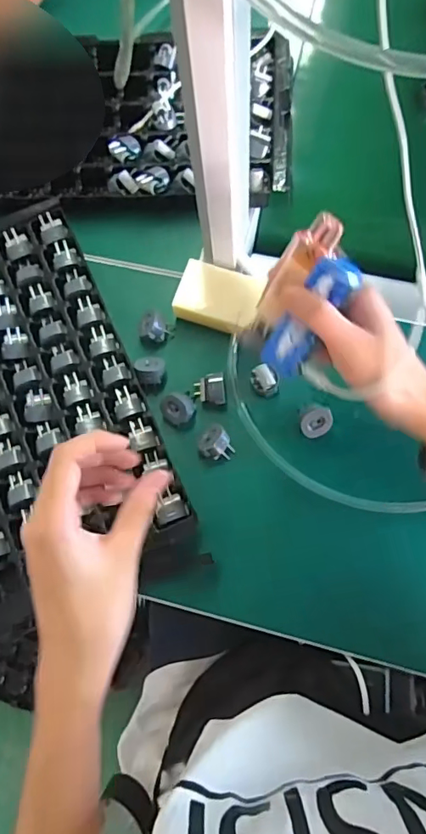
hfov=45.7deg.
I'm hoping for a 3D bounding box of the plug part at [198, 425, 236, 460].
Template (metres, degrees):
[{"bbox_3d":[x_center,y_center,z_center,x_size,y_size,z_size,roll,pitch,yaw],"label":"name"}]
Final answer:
[{"bbox_3d":[0.004,0.024,0.443,0.030,0.018,0.029,33,79,9],"label":"plug part"}]

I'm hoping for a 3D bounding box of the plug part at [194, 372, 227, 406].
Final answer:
[{"bbox_3d":[-0.002,-0.023,0.453,0.027,0.025,0.027,-8,76,0],"label":"plug part"}]

